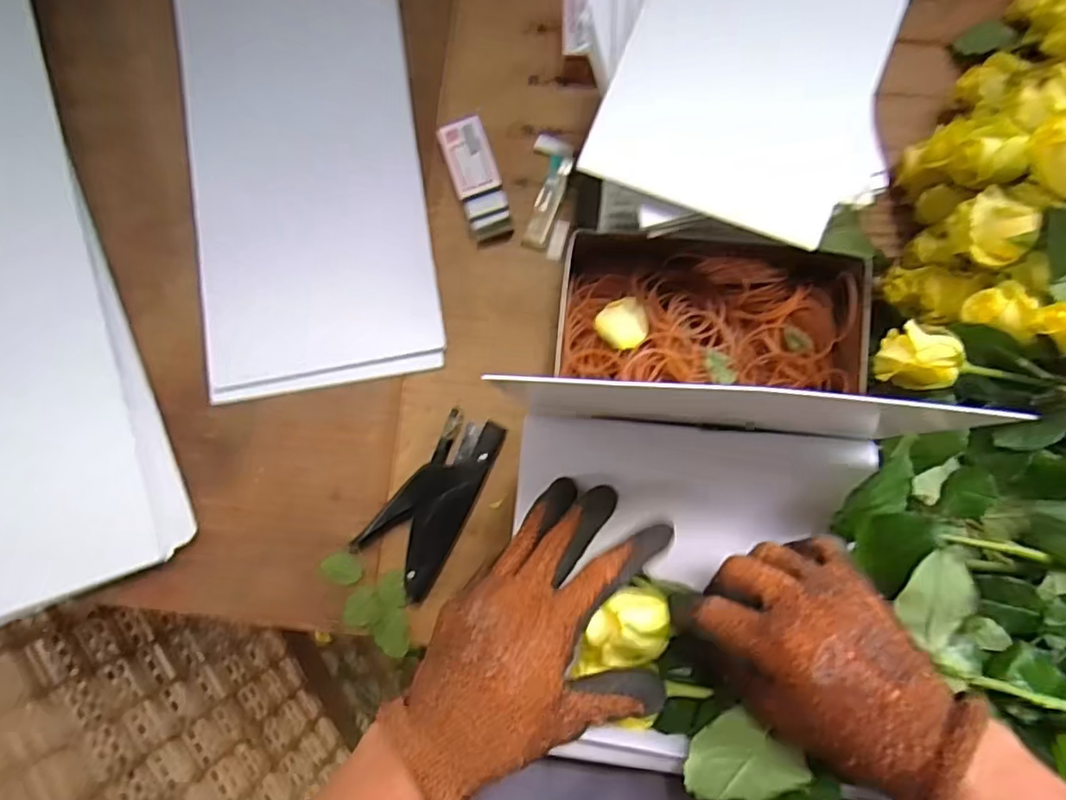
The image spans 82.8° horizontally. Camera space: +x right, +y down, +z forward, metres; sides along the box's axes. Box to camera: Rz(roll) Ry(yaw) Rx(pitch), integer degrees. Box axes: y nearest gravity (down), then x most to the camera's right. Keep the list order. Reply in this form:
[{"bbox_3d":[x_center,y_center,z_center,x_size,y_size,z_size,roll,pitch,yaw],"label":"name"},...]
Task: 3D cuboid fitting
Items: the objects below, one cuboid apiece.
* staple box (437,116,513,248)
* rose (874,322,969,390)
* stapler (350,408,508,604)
[{"bbox_3d":[-0.048,-0.192,0.530,0.040,0.014,0.106,-19,85,3],"label":"staple box"},{"bbox_3d":[0.255,-0.028,0.400,0.043,0.032,0.038,23,88,6],"label":"rose"},{"bbox_3d":[-0.081,0.079,0.495,0.069,0.028,0.148,29,89,6],"label":"stapler"}]

